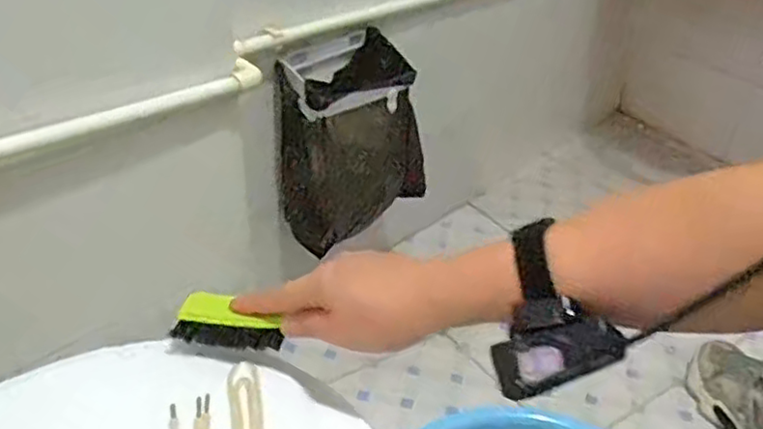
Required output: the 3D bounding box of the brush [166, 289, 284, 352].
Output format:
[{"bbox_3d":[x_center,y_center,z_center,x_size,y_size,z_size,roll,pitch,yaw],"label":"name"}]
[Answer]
[{"bbox_3d":[-0.115,0.082,0.518,0.080,0.034,0.032,4,35,4],"label":"brush"}]

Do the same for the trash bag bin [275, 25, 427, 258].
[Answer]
[{"bbox_3d":[-0.037,-0.130,1.038,0.229,0.263,0.126,-19,40,-27],"label":"trash bag bin"}]

